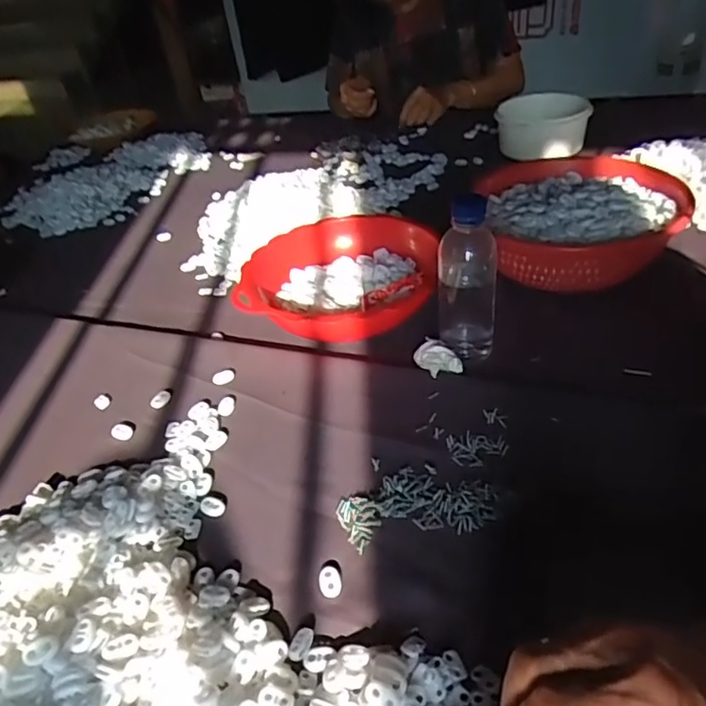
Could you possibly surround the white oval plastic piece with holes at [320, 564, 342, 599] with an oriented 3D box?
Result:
[{"bbox_3d":[-0.017,0.167,0.438,0.016,0.004,0.025,-13,37,-7],"label":"white oval plastic piece with holes"}]

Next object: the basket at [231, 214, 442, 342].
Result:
[{"bbox_3d":[-0.014,-0.083,0.727,0.219,0.068,0.230,2,38,13],"label":"basket"}]

